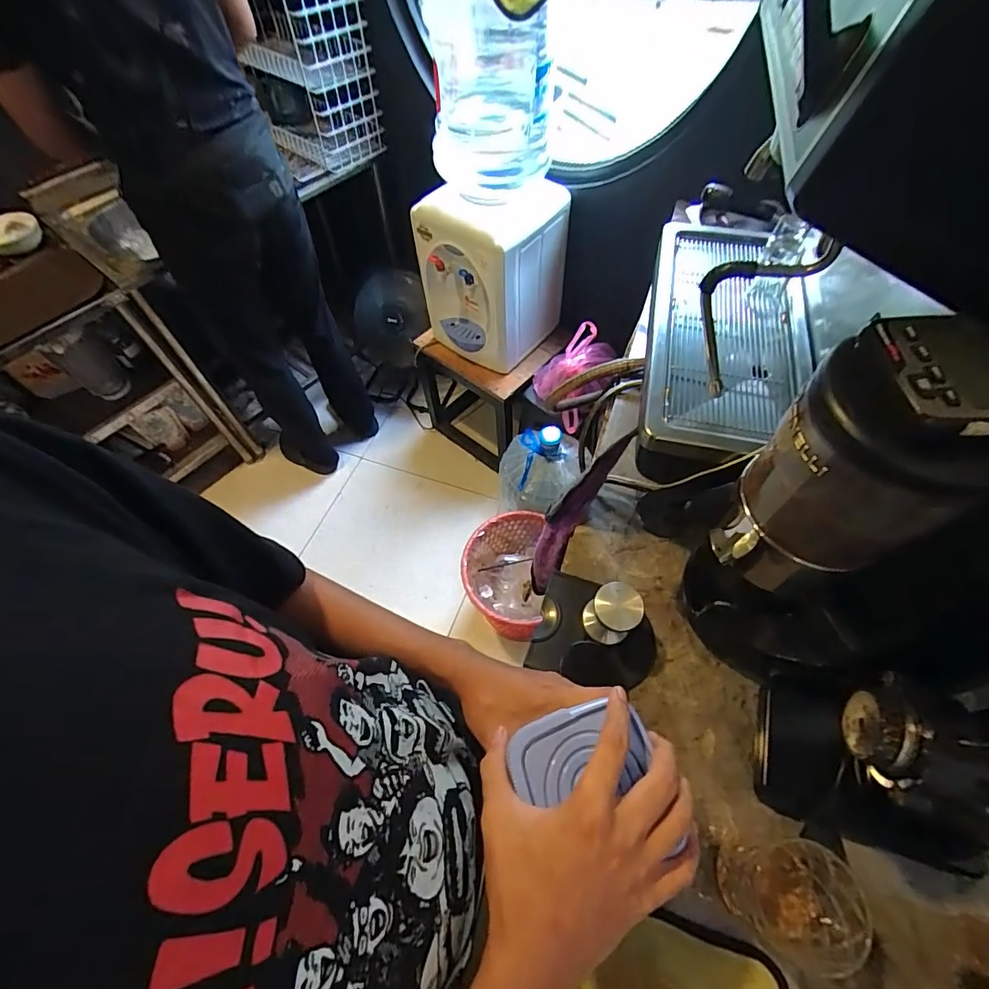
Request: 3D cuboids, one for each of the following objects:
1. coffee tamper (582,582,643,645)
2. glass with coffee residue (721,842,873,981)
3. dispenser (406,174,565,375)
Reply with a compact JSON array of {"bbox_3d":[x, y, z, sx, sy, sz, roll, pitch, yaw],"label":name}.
[{"bbox_3d":[0.130,0.137,0.532,0.055,0.096,0.047,24,63,16],"label":"coffee tamper"},{"bbox_3d":[0.260,0.350,0.404,0.095,0.091,0.081,-7,59,-2],"label":"glass with coffee residue"},{"bbox_3d":[-0.014,-0.641,1.361,0.341,0.438,0.284,28,64,18],"label":"dispenser"}]

